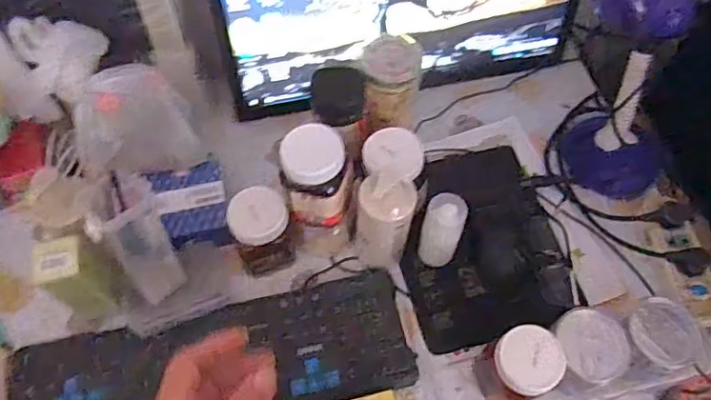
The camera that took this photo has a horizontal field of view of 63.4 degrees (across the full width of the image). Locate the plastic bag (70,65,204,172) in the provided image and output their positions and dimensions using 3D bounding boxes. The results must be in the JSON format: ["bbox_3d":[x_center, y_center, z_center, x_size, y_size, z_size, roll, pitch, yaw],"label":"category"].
[{"bbox_3d":[-0.278,-0.092,0.708,0.148,0.114,0.078,-14,61,-9],"label":"plastic bag"}]

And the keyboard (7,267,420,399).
[{"bbox_3d":[-0.155,0.189,0.649,0.439,0.031,0.147,-11,59,-9],"label":"keyboard"}]

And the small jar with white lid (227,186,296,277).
[{"bbox_3d":[-0.112,0.036,0.678,0.072,0.090,0.062,-15,61,-10],"label":"small jar with white lid"}]

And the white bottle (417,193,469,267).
[{"bbox_3d":[0.102,0.040,0.689,0.044,0.111,0.042,1,60,-1],"label":"white bottle"}]

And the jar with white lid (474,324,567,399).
[{"bbox_3d":[0.172,0.182,0.611,0.067,0.106,0.064,1,60,-1],"label":"jar with white lid"}]

